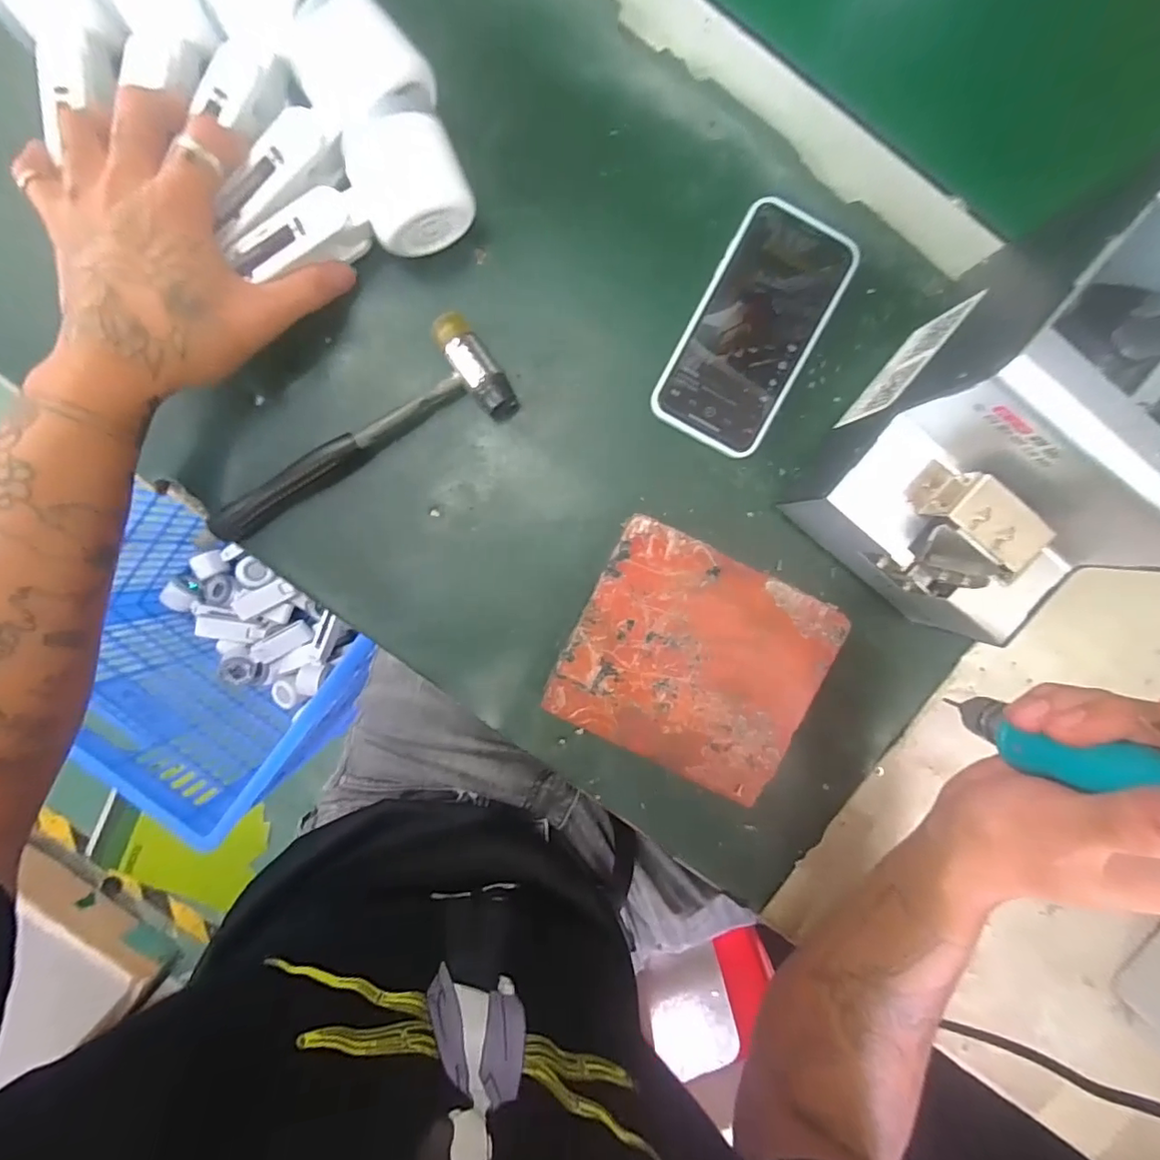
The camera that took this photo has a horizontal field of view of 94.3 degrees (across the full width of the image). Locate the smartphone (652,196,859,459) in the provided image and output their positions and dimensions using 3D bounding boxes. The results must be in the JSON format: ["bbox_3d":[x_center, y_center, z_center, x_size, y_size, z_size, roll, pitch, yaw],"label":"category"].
[{"bbox_3d":[0.109,-0.154,0.337,0.077,0.008,0.144,27,95,-2],"label":"smartphone"}]

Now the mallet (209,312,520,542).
[{"bbox_3d":[-0.136,-0.080,0.337,0.198,0.024,0.065,-36,94,3],"label":"mallet"}]

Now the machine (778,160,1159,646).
[{"bbox_3d":[0.225,-0.070,0.275,0.124,0.145,0.172,43,94,-4],"label":"machine"}]

